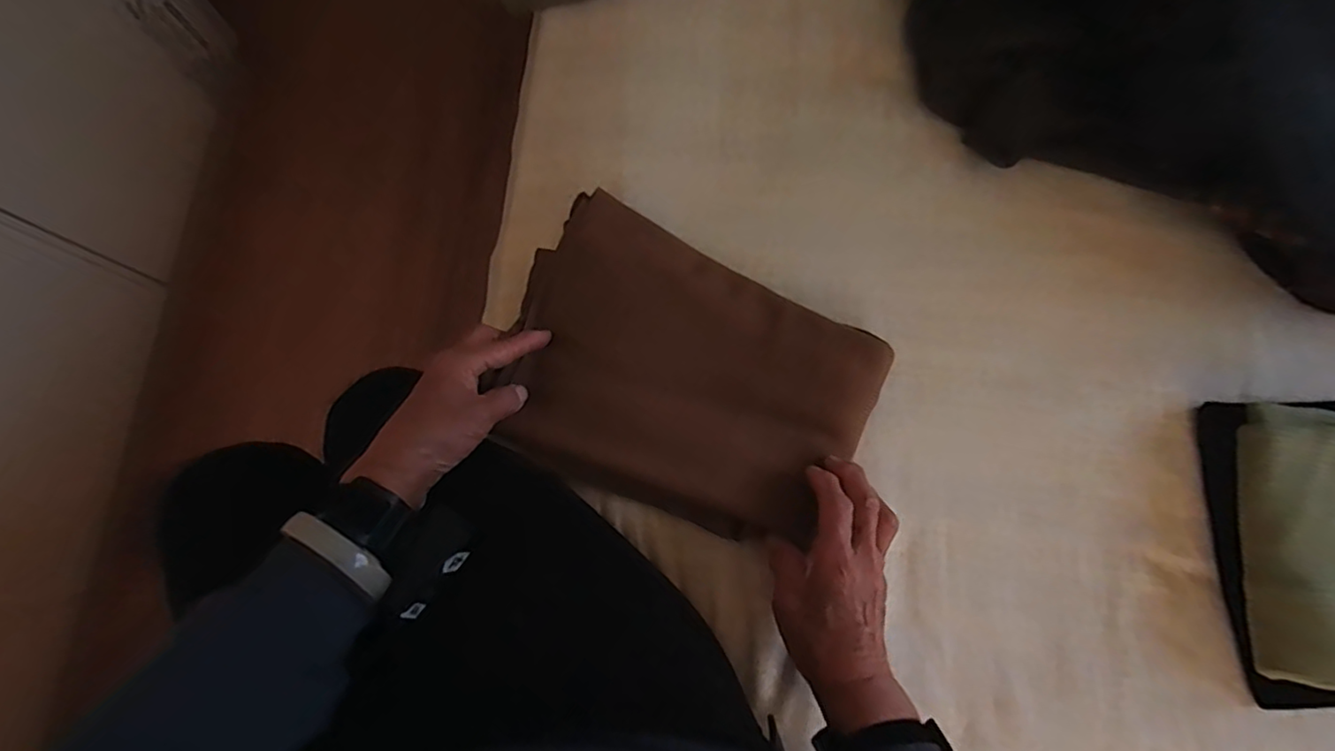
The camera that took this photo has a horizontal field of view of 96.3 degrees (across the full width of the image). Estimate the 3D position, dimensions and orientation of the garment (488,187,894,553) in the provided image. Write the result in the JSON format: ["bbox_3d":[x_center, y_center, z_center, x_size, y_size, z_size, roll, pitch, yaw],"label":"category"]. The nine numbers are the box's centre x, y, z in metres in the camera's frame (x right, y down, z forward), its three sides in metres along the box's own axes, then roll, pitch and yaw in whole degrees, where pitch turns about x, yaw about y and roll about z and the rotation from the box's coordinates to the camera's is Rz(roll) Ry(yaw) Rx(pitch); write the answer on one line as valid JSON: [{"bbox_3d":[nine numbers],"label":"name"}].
[{"bbox_3d":[0.006,0.007,0.491,0.294,0.043,0.209,27,79,6],"label":"garment"}]

